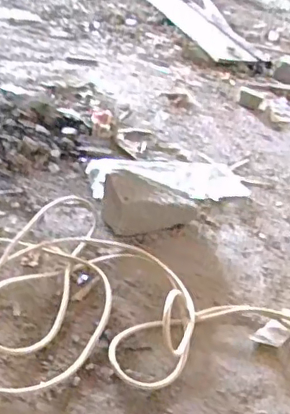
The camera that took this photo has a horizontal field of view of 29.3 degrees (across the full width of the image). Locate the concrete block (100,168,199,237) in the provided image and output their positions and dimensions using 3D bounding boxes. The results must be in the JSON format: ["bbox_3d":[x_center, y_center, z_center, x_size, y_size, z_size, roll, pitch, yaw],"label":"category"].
[{"bbox_3d":[0.015,-0.009,1.180,0.205,0.113,0.098,-5,33,-21],"label":"concrete block"}]

